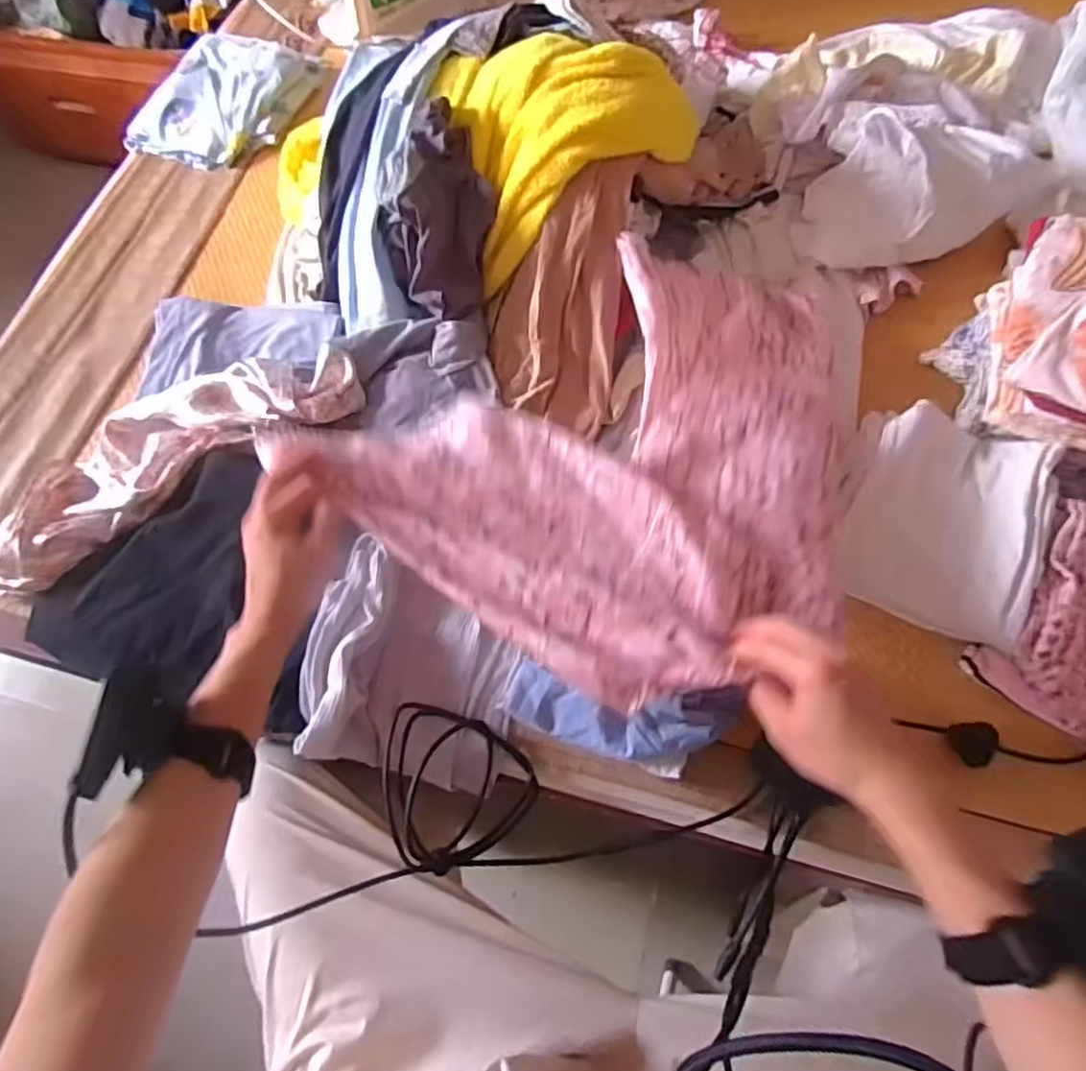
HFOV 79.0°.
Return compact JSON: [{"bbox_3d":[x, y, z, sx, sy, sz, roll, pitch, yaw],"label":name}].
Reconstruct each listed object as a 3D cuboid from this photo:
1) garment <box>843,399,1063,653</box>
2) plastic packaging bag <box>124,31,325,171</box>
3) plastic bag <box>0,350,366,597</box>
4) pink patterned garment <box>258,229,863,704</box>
[{"bbox_3d":[0.376,-0.016,0.628,0.181,0.061,0.207,21,70,11],"label":"garment"},{"bbox_3d":[-0.452,-0.633,0.946,0.189,0.027,0.246,19,69,10],"label":"plastic packaging bag"},{"bbox_3d":[-0.397,-0.099,0.699,0.410,0.058,0.156,-29,69,-10],"label":"plastic bag"},{"bbox_3d":[0.136,-0.096,0.586,0.549,0.163,0.354,-39,71,-13],"label":"pink patterned garment"}]

